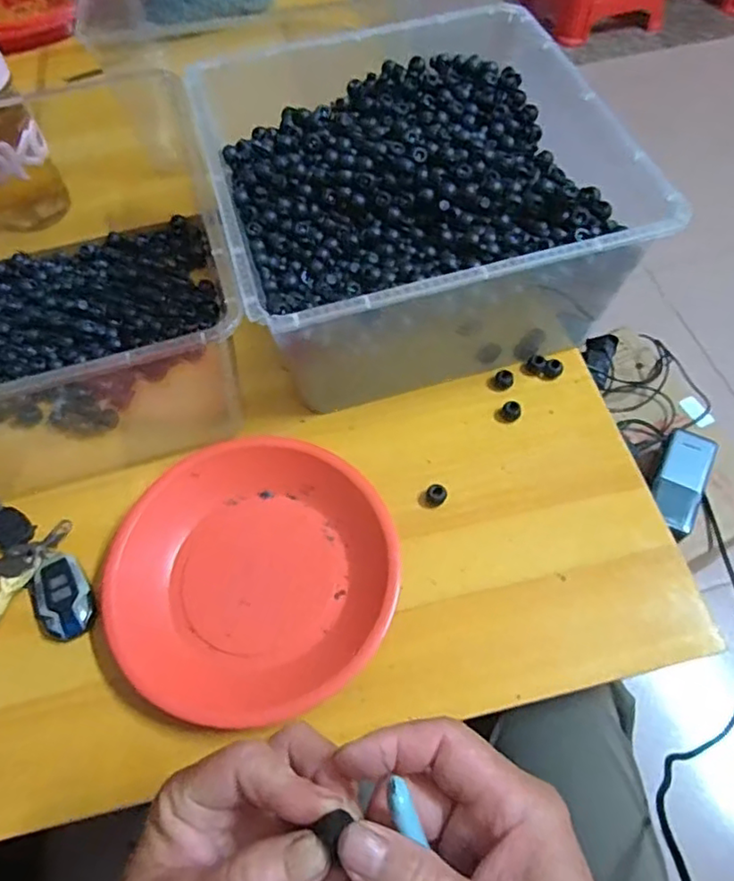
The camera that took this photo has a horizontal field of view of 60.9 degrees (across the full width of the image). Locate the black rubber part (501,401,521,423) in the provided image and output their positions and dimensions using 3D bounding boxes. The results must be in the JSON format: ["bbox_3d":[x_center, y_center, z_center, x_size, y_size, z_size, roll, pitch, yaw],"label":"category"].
[{"bbox_3d":[0.114,-0.023,0.496,0.014,0.009,0.014,-1,60,2],"label":"black rubber part"}]

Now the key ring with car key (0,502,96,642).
[{"bbox_3d":[-0.247,0.085,0.449,0.081,0.013,0.135,-21,61,-9],"label":"key ring with car key"}]

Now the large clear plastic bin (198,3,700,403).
[{"bbox_3d":[0.036,-0.189,0.518,0.295,0.141,0.290,-15,61,-6],"label":"large clear plastic bin"}]

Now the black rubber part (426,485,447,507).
[{"bbox_3d":[0.052,0.040,0.463,0.016,0.009,0.014,-20,61,-9],"label":"black rubber part"}]

